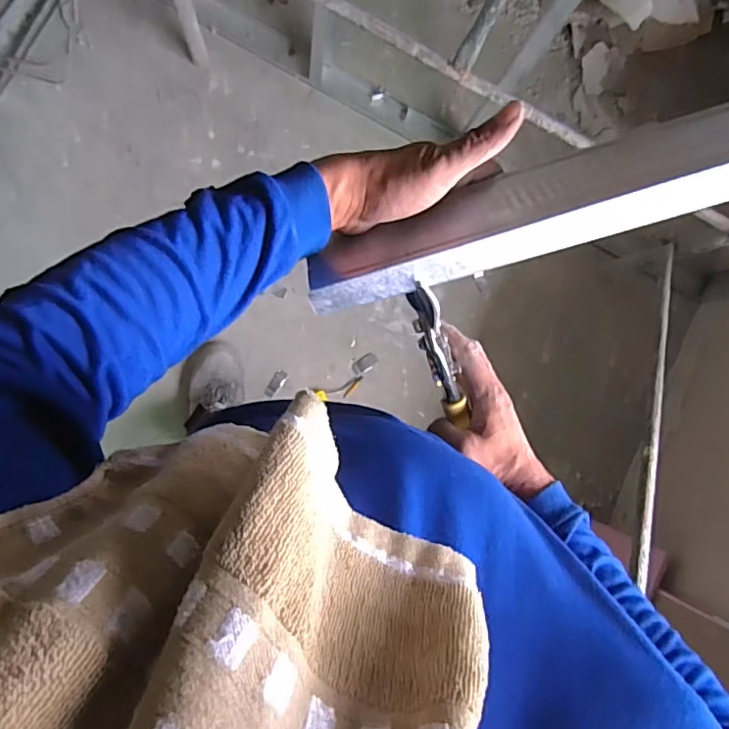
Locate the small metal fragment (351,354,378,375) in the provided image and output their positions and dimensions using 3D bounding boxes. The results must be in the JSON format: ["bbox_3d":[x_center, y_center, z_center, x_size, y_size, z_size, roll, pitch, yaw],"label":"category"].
[{"bbox_3d":[0.001,-0.001,1.402,0.069,0.006,0.038,-32,92,-9],"label":"small metal fragment"}]

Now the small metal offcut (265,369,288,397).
[{"bbox_3d":[-0.219,0.048,1.376,0.032,0.010,0.073,29,83,-6],"label":"small metal offcut"}]

